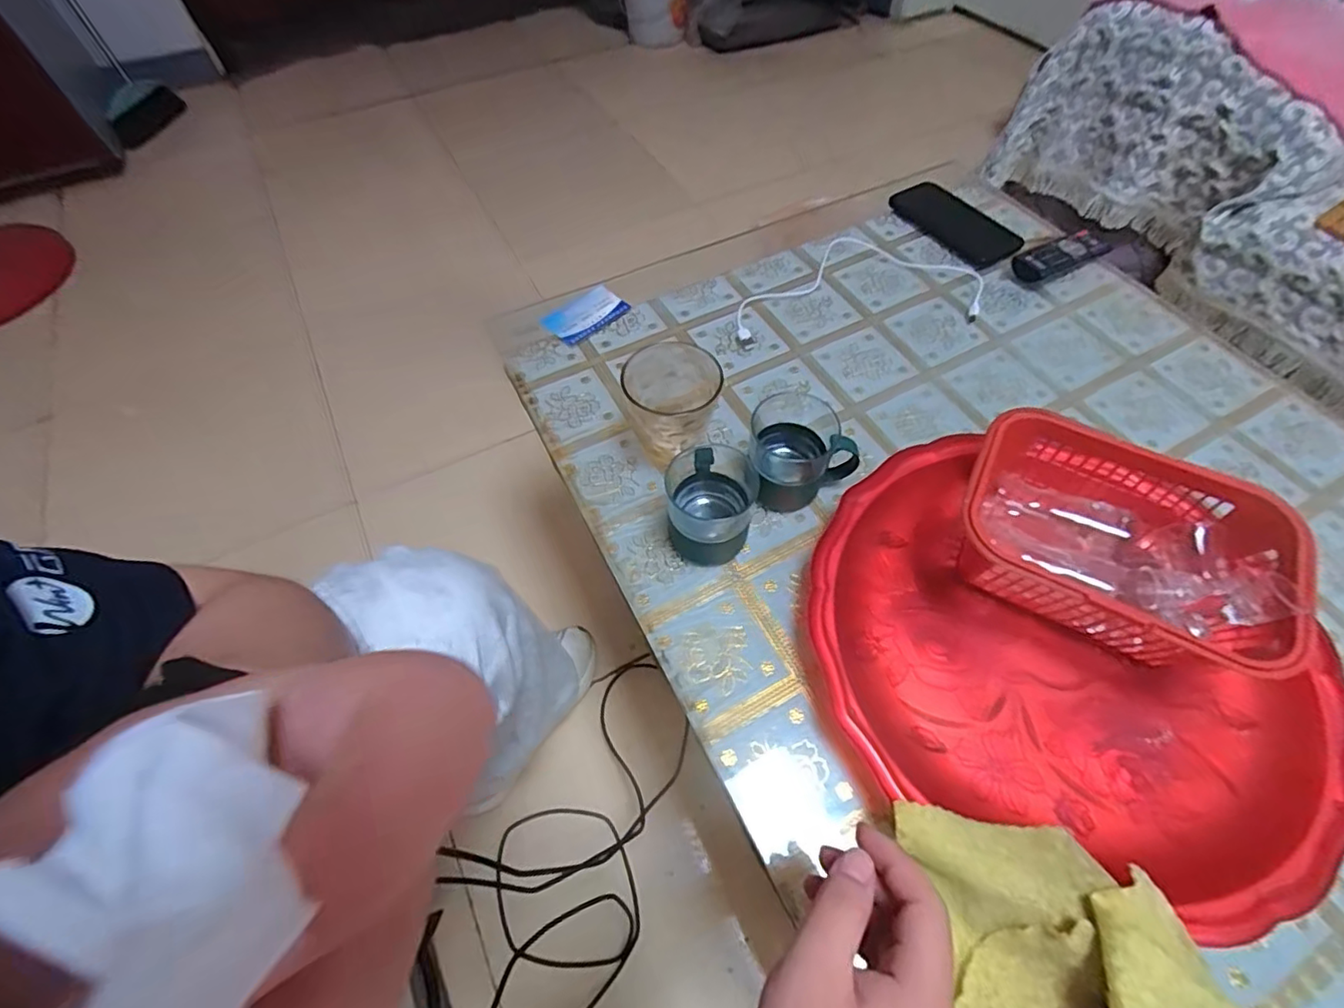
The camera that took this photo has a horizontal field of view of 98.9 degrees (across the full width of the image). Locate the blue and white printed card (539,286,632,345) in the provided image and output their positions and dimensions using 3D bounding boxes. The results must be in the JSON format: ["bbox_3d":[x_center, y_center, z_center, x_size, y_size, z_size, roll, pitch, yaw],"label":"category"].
[{"bbox_3d":[-0.099,-0.218,0.660,0.092,0.012,0.055,-35,64,-20],"label":"blue and white printed card"}]

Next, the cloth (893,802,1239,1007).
[{"bbox_3d":[0.220,0.250,0.331,0.137,0.063,0.148,-9,58,-5],"label":"cloth"}]

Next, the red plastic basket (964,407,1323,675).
[{"bbox_3d":[0.324,0.035,0.441,0.207,0.099,0.145,31,63,18],"label":"red plastic basket"}]

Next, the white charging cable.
[{"bbox_3d":[0.216,-0.260,0.679,0.302,0.011,0.164,-6,58,-4],"label":"white charging cable"}]

